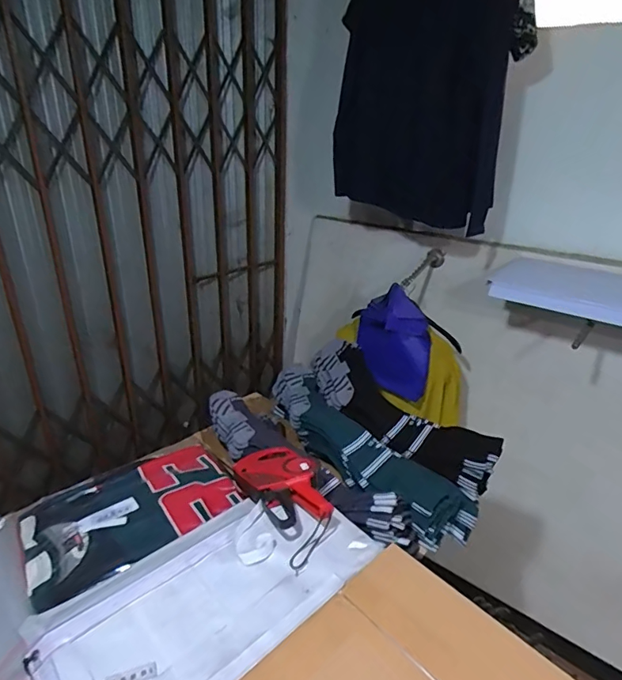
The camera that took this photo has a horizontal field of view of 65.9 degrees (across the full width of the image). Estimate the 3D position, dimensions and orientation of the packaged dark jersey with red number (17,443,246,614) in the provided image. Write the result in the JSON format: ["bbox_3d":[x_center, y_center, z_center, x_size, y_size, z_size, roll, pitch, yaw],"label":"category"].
[{"bbox_3d":[-0.328,0.321,0.894,0.369,0.053,0.279,-18,30,-35],"label":"packaged dark jersey with red number"}]

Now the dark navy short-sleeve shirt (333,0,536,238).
[{"bbox_3d":[0.349,-0.715,1.370,0.484,0.733,0.271,16,28,30],"label":"dark navy short-sleeve shirt"}]

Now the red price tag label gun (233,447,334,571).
[{"bbox_3d":[-0.041,0.273,0.855,0.126,0.057,0.239,-16,29,-32],"label":"red price tag label gun"}]

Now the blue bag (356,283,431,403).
[{"bbox_3d":[0.251,0.010,1.489,0.226,0.340,0.059,13,27,25],"label":"blue bag"}]

